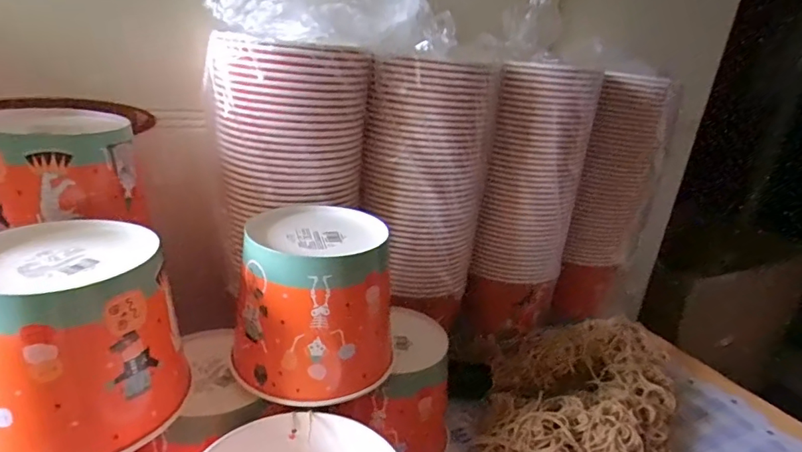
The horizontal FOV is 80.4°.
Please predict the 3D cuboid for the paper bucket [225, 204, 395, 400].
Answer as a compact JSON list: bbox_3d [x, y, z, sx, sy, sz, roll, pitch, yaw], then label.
[{"bbox_3d":[-0.076,0.069,0.463,0.143,0.133,0.145,5,22,-2],"label":"paper bucket"}]

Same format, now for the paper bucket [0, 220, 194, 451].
[{"bbox_3d":[-0.246,0.083,0.368,0.134,0.129,0.136,5,22,-2],"label":"paper bucket"}]

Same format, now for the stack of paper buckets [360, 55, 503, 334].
[{"bbox_3d":[0.034,-0.037,0.602,0.133,0.321,0.131,13,23,16],"label":"stack of paper buckets"}]

